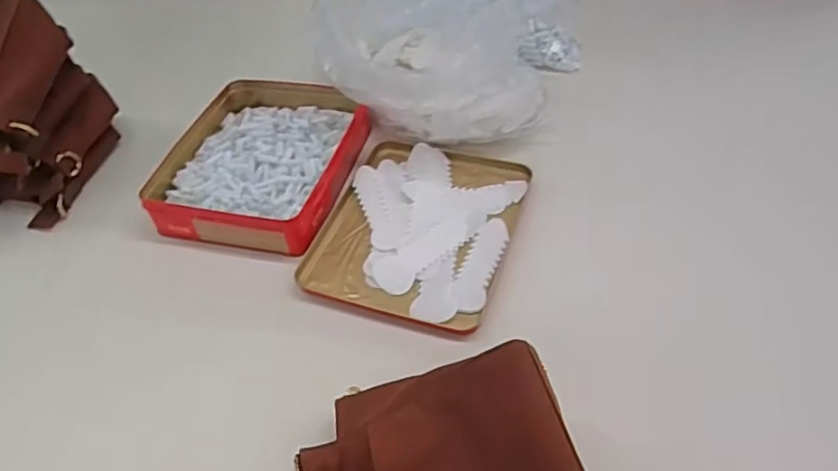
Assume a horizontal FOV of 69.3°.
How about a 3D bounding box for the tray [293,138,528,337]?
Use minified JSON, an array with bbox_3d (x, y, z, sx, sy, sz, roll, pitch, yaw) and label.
[{"bbox_3d":[0.002,-0.017,0.679,0.202,0.019,0.252,12,49,15],"label":"tray"}]

